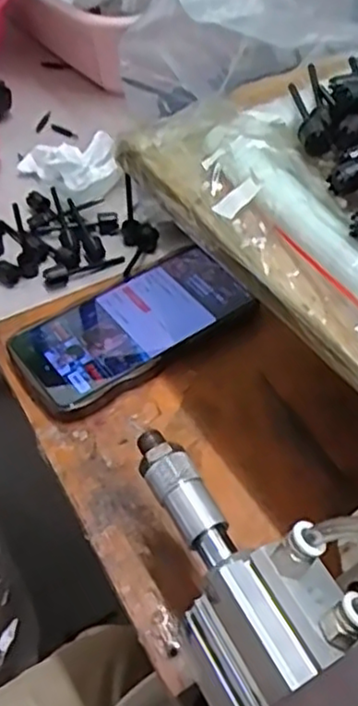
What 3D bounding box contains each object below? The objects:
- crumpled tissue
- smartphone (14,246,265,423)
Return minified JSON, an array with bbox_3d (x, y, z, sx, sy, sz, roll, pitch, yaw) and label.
[{"bbox_3d":[-0.090,-0.166,0.571,0.074,0.033,0.062,35,59,26],"label":"crumpled tissue"},{"bbox_3d":[-0.032,-0.020,0.465,0.158,0.018,0.078,-30,56,-23],"label":"smartphone"}]

